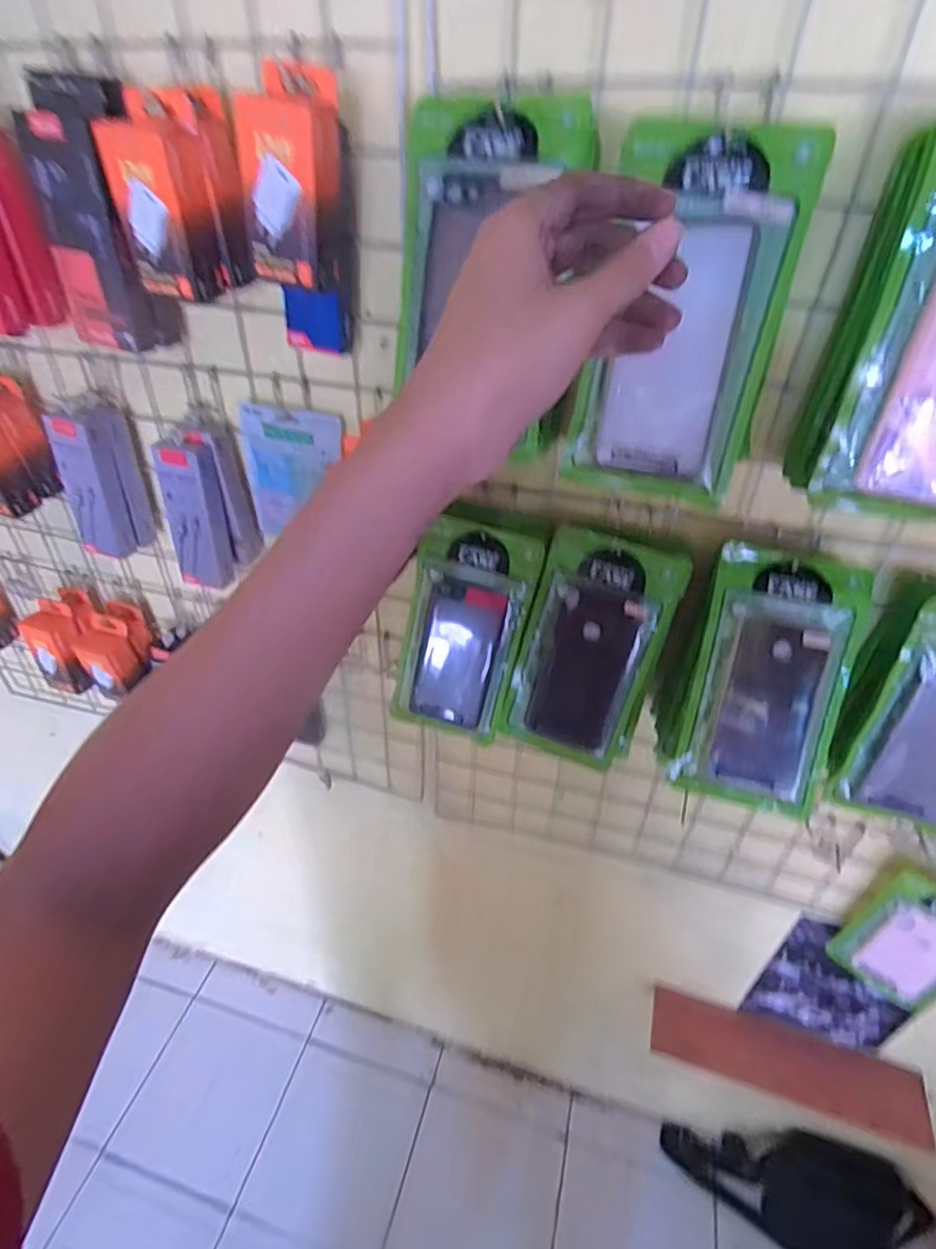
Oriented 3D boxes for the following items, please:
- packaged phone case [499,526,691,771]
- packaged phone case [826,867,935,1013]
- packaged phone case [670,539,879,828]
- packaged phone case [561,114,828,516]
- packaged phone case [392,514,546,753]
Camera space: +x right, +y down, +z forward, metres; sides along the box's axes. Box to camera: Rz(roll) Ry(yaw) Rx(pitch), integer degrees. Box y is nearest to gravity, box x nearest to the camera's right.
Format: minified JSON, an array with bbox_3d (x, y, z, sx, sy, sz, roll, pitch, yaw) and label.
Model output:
[{"bbox_3d":[0.111,0.026,0.560,0.119,0.213,0.016,17,21,11],"label":"packaged phone case"},{"bbox_3d":[0.523,0.379,0.722,0.118,0.209,0.028,29,44,29],"label":"packaged phone case"},{"bbox_3d":[0.243,0.047,0.497,0.112,0.202,0.009,14,7,14],"label":"packaged phone case"},{"bbox_3d":[0.134,-0.187,0.383,0.110,0.207,0.014,15,21,15],"label":"packaged phone case"},{"bbox_3d":[-0.005,0.011,0.579,0.108,0.210,0.010,15,19,4],"label":"packaged phone case"}]

